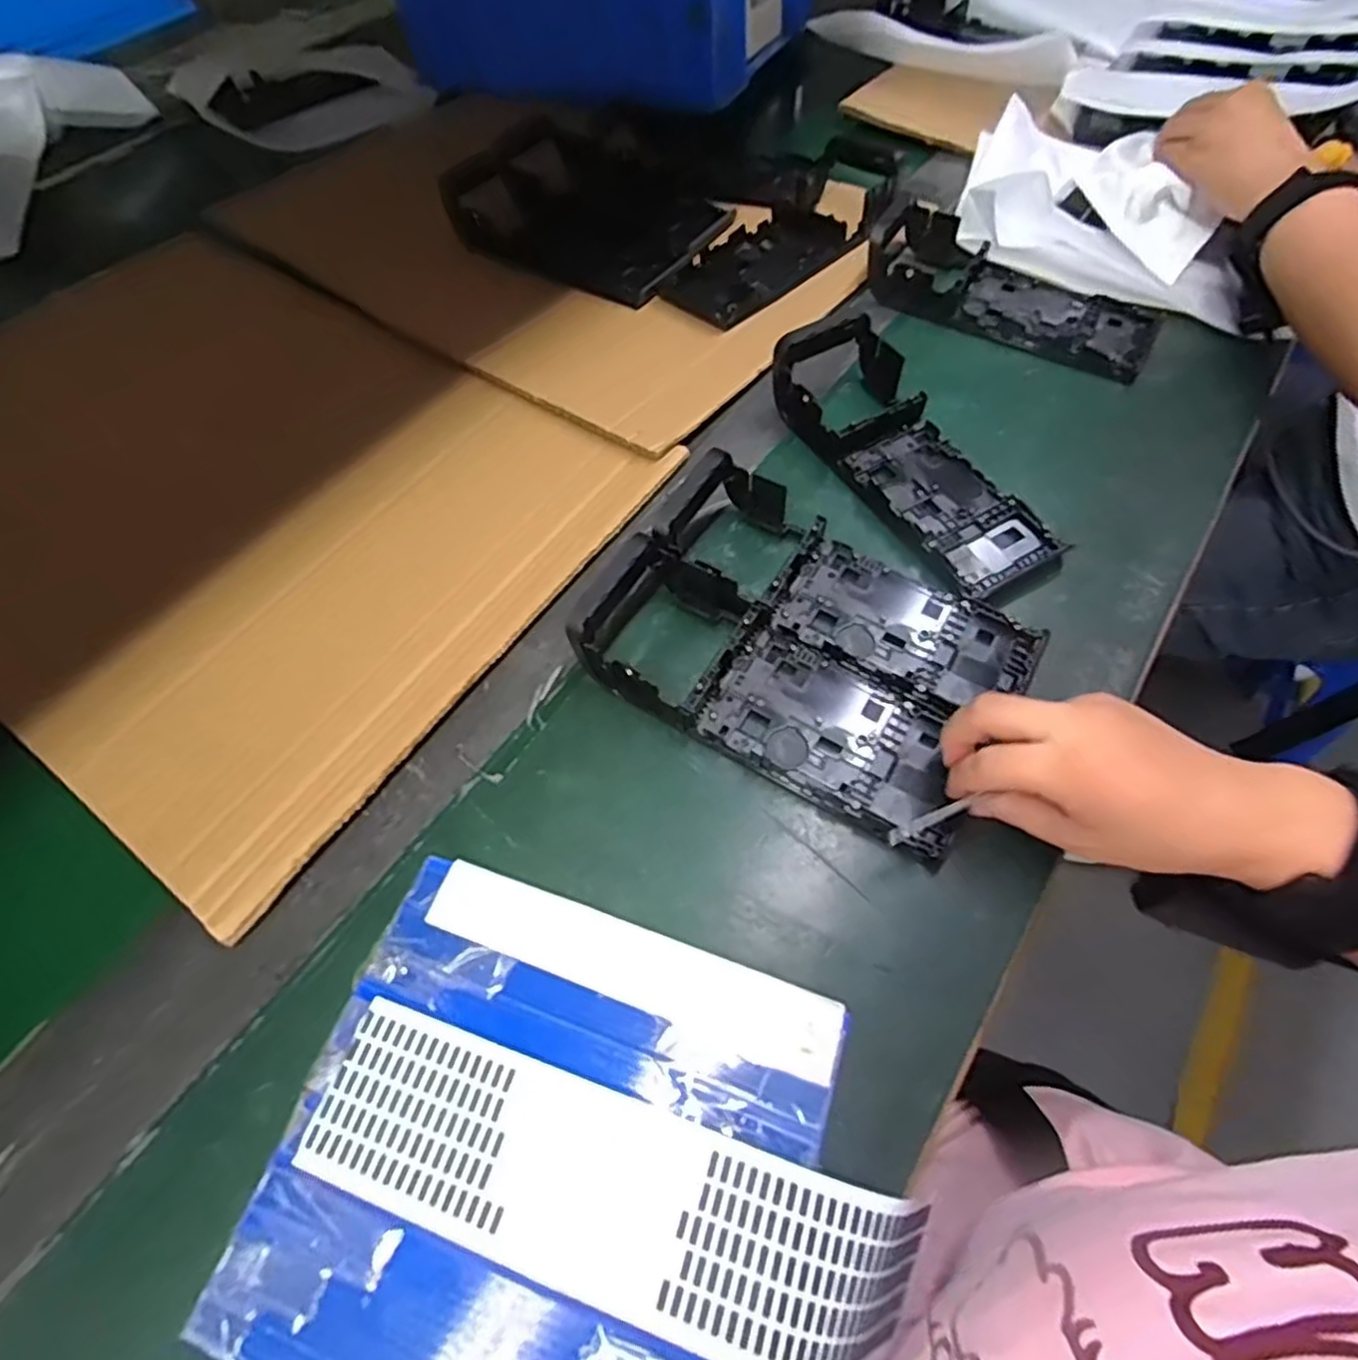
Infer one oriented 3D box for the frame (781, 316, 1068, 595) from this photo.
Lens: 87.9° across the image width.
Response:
[{"bbox_3d":[0.148,-0.150,0.439,0.080,0.046,0.202,-29,62,-13],"label":"frame"}]

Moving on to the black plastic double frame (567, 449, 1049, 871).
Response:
[{"bbox_3d":[0.071,-0.026,0.375,0.207,0.052,0.157,30,65,20],"label":"black plastic double frame"}]

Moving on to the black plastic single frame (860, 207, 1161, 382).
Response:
[{"bbox_3d":[0.252,-0.298,0.533,0.213,0.045,0.094,29,65,19],"label":"black plastic single frame"}]

